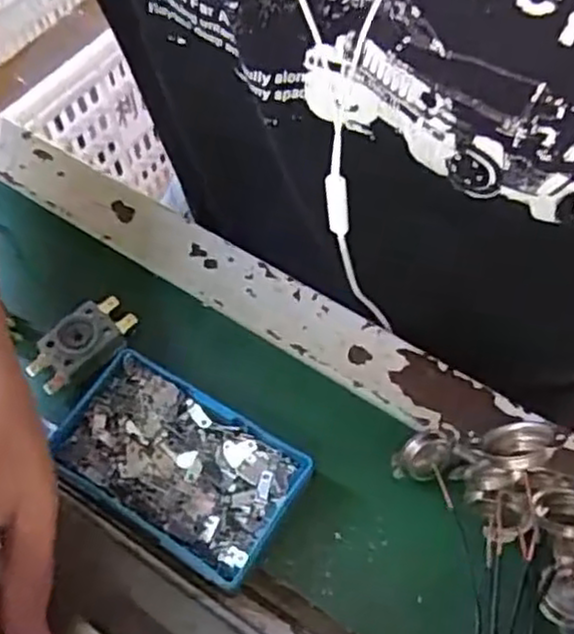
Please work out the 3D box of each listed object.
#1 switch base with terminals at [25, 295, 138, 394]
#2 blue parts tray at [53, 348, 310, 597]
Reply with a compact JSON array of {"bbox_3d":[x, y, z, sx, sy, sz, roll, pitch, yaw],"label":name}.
[{"bbox_3d":[-0.110,0.012,0.384,0.030,0.012,0.059,41,71,19],"label":"switch base with terminals"},{"bbox_3d":[-0.054,0.072,0.353,0.114,0.020,0.069,29,67,14],"label":"blue parts tray"}]

